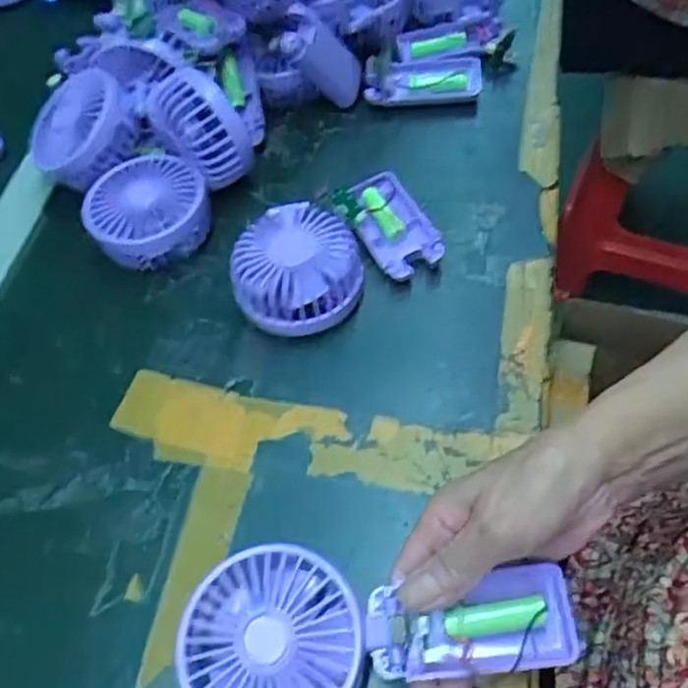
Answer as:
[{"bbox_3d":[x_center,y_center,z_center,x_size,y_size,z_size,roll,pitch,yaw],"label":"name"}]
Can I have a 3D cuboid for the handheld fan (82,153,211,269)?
[{"bbox_3d":[-0.142,-0.096,0.496,0.084,0.038,0.081,-3,57,5],"label":"handheld fan"}]

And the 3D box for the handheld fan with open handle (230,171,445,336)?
[{"bbox_3d":[-0.008,-0.067,0.463,0.148,0.046,0.094,-31,59,-13],"label":"handheld fan with open handle"}]

